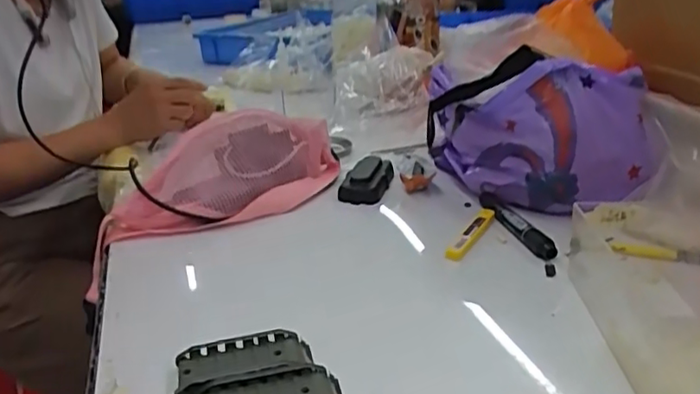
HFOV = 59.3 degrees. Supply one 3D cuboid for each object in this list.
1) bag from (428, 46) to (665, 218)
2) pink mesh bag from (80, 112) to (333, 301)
[{"bbox_3d":[0.204,-0.068,0.668,0.238,0.159,0.093,7,25,20],"label":"bag"},{"bbox_3d":[-0.149,-0.030,0.710,0.304,0.102,0.118,-19,29,-34],"label":"pink mesh bag"}]

